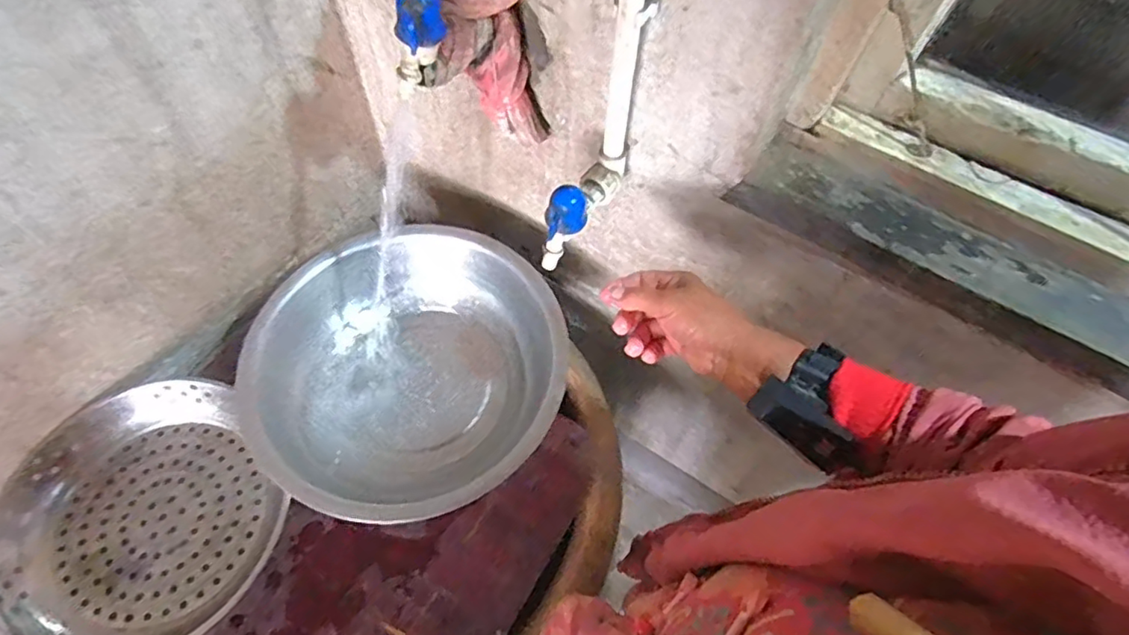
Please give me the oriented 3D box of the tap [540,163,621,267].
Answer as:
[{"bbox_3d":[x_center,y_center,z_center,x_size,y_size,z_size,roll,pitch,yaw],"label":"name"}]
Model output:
[{"bbox_3d":[0.015,-0.110,0.607,0.034,0.080,0.104,30,63,14],"label":"tap"}]

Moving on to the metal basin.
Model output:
[{"bbox_3d":[-0.190,0.066,0.750,0.373,0.101,0.353,1,59,-2],"label":"metal basin"}]

